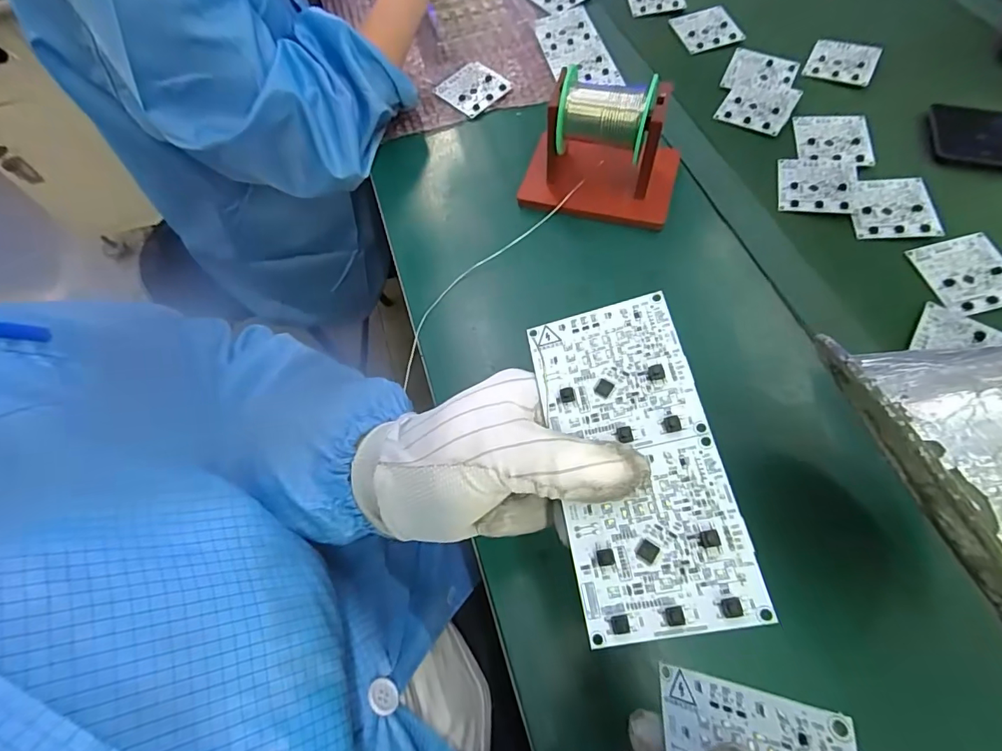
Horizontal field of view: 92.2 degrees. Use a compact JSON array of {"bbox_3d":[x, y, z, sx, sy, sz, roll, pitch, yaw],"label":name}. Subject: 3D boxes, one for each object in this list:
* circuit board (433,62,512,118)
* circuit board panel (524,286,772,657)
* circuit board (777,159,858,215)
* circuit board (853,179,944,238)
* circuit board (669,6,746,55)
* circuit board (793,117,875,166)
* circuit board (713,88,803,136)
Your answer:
[{"bbox_3d":[-0.032,-0.329,0.552,0.063,0.009,0.066,-43,66,-15],"label":"circuit board"},{"bbox_3d":[0.055,0.032,0.205,0.066,0.004,0.140,-15,65,12],"label":"circuit board panel"},{"bbox_3d":[0.304,-0.183,0.462,0.070,0.005,0.070,9,65,11],"label":"circuit board"},{"bbox_3d":[0.360,-0.155,0.445,0.070,0.006,0.070,-1,65,7],"label":"circuit board"},{"bbox_3d":[0.252,-0.425,0.590,0.068,0.005,0.066,-18,70,0],"label":"circuit board"},{"bbox_3d":[0.336,-0.239,0.489,0.068,0.004,0.071,5,64,11],"label":"circuit board"},{"bbox_3d":[0.277,-0.292,0.520,0.068,0.005,0.074,27,69,19],"label":"circuit board"}]

